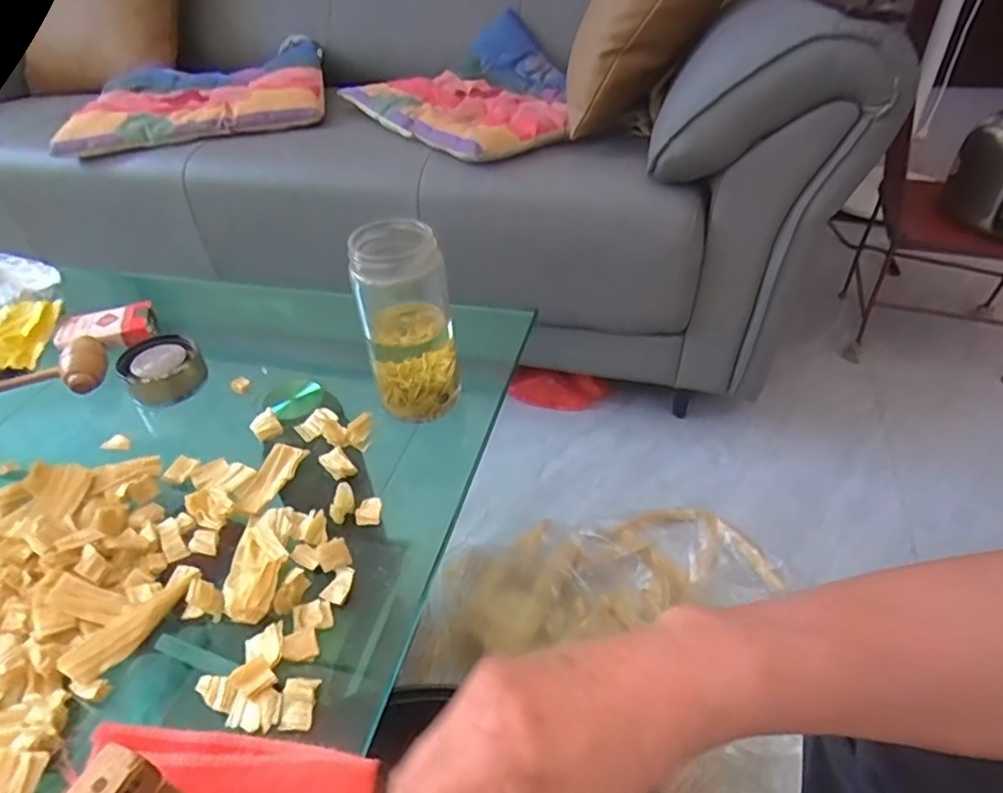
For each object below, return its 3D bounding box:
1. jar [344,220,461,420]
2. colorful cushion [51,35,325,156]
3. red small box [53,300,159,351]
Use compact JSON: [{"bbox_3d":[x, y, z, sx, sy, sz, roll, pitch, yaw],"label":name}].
[{"bbox_3d":[-0.073,-0.057,0.492,0.069,0.150,0.065,-2,41,1],"label":"jar"},{"bbox_3d":[-0.557,-0.576,1.168,0.431,0.059,0.399,-10,41,-7],"label":"colorful cushion"},{"bbox_3d":[-0.399,-0.070,0.628,0.091,0.020,0.046,-11,42,-9],"label":"red small box"}]

